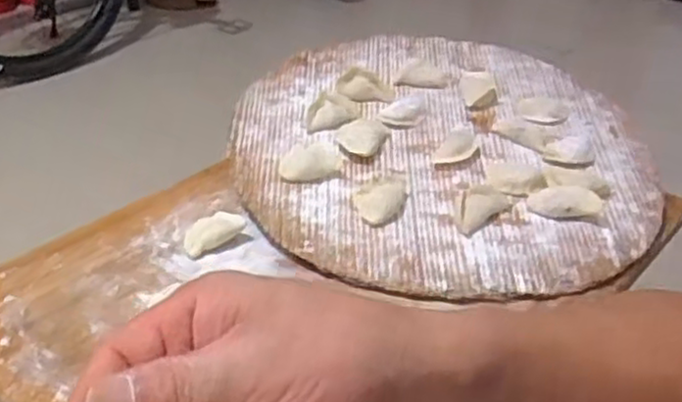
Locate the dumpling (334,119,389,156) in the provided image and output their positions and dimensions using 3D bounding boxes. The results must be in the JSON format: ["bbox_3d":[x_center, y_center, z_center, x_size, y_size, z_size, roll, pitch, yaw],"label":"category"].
[{"bbox_3d":[0.019,-0.064,0.712,0.043,0.017,0.044,19,36,22],"label":"dumpling"}]

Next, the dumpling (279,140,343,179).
[{"bbox_3d":[-0.030,-0.039,0.685,0.061,0.014,0.044,-8,35,-17],"label":"dumpling"}]

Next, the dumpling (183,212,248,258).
[{"bbox_3d":[-0.107,0.027,0.632,0.064,0.018,0.025,-27,43,-37],"label":"dumpling"}]

